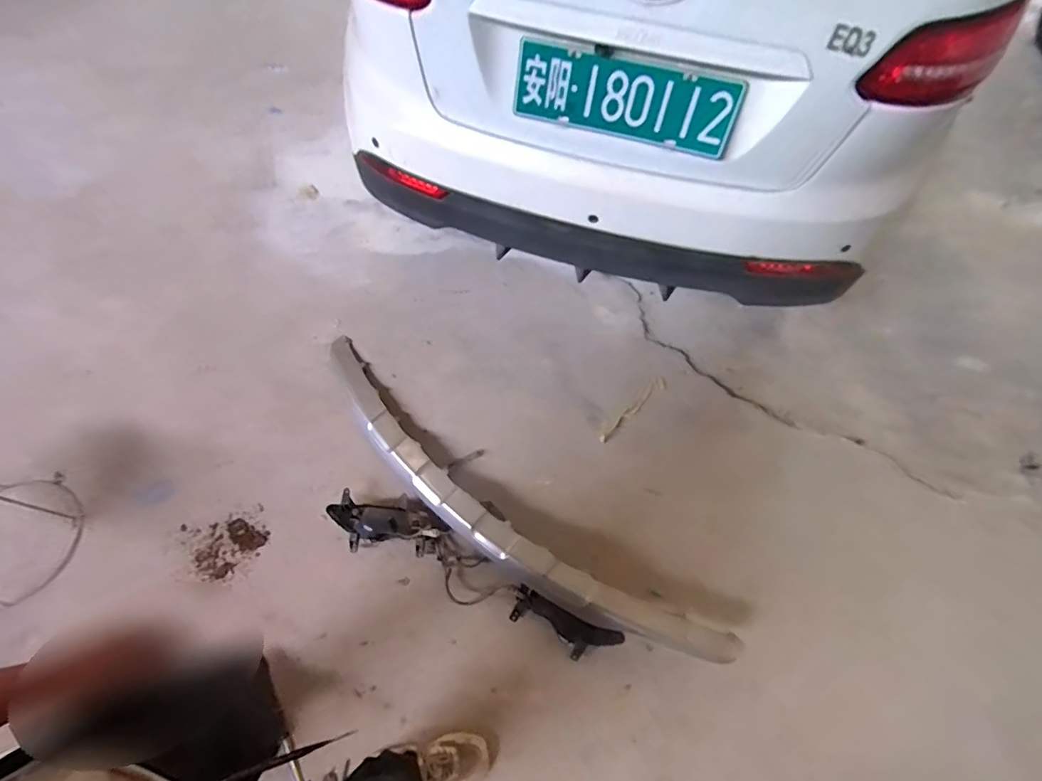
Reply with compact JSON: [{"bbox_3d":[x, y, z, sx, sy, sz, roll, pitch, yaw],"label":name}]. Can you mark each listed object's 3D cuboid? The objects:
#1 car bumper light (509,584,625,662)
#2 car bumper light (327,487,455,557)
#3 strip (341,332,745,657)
[{"bbox_3d":[0.107,0.599,1.251,0.271,0.062,0.096,25,63,8],"label":"car bumper light"},{"bbox_3d":[-0.368,0.373,1.382,0.320,0.058,0.144,8,62,0],"label":"car bumper light"},{"bbox_3d":[-0.103,0.302,1.396,1.460,0.121,0.222,36,66,14],"label":"strip"}]

